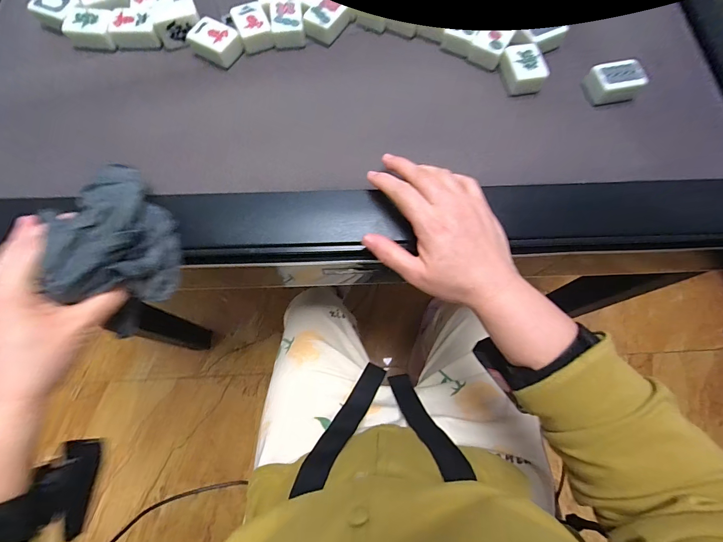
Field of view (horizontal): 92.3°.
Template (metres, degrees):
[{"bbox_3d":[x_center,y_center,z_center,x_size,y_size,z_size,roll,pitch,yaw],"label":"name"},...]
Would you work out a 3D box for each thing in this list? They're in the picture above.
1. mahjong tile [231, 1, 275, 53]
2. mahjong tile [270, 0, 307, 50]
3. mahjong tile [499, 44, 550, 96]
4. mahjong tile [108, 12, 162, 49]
[{"bbox_3d":[-0.128,-0.286,0.407,0.038,0.020,0.051,-18,73,-6],"label":"mahjong tile"},{"bbox_3d":[-0.086,-0.292,0.411,0.037,0.022,0.051,-6,72,-2],"label":"mahjong tile"},{"bbox_3d":[0.183,-0.228,0.395,0.042,0.025,0.049,-3,72,-1],"label":"mahjong tile"},{"bbox_3d":[-0.259,-0.279,0.402,0.052,0.021,0.033,1,72,0],"label":"mahjong tile"}]

